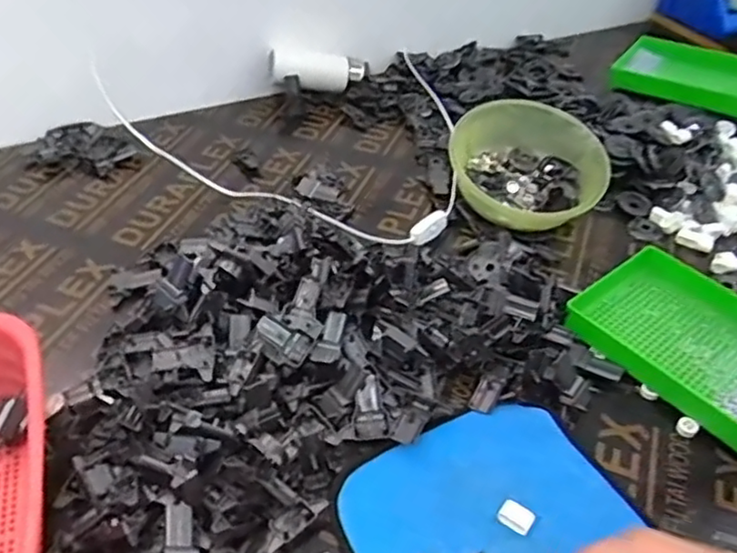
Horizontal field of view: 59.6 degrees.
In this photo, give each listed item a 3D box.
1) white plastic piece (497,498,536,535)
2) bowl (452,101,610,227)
[{"bbox_3d":[0.119,0.193,0.518,0.027,0.010,0.019,22,48,22],"label":"white plastic piece"},{"bbox_3d":[0.198,-0.132,0.804,0.194,0.086,0.159,2,43,2],"label":"bowl"}]

